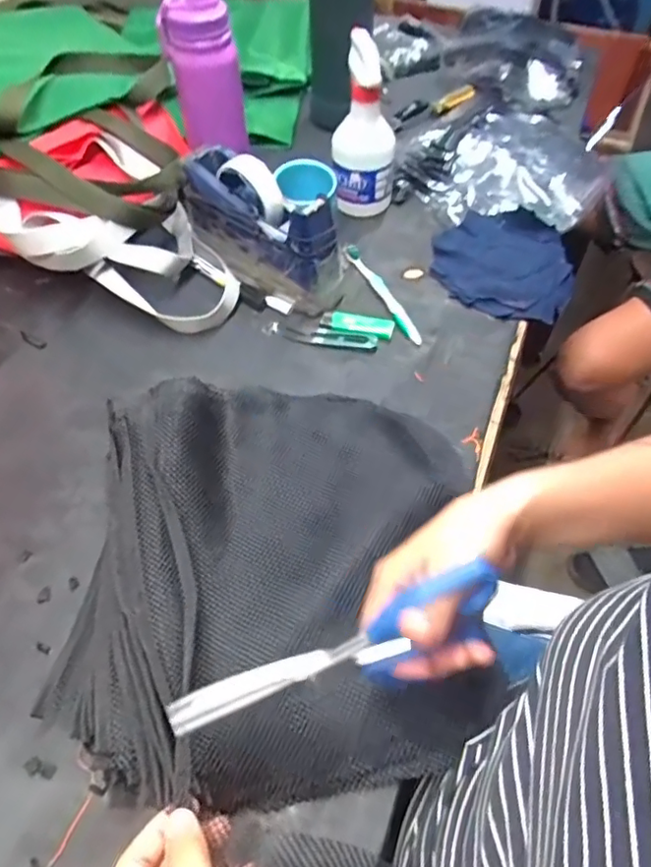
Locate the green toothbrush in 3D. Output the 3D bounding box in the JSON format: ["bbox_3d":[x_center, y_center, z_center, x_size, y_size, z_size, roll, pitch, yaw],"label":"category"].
[{"bbox_3d":[0.063,-0.166,0.650,0.017,0.016,0.170,-18,57,-13],"label":"green toothbrush"}]

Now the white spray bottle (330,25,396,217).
[{"bbox_3d":[0.049,-0.365,0.687,0.074,0.187,0.076,8,55,5],"label":"white spray bottle"}]

